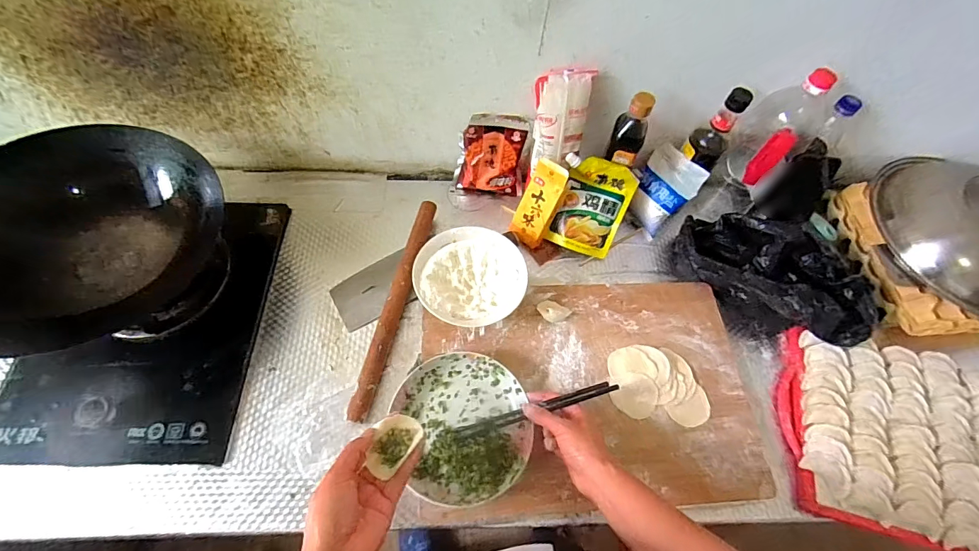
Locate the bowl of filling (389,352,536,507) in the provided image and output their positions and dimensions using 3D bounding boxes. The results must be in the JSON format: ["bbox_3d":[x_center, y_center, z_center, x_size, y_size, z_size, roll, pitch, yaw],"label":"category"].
[{"bbox_3d":[-0.035,0.204,0.568,0.180,0.035,0.195,-20,64,-13],"label":"bowl of filling"}]

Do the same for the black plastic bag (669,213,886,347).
[{"bbox_3d":[0.457,-0.003,0.688,0.285,0.133,0.158,23,64,8],"label":"black plastic bag"}]

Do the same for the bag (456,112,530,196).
[{"bbox_3d":[0.004,-0.218,0.754,0.124,0.152,0.025,0,43,-5],"label":"bag"}]

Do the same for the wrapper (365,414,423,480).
[{"bbox_3d":[-0.105,0.180,0.449,0.045,0.018,0.064,36,66,16],"label":"wrapper"}]

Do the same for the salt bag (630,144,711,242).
[{"bbox_3d":[0.303,-0.152,0.744,0.101,0.145,0.025,48,36,16],"label":"salt bag"}]

